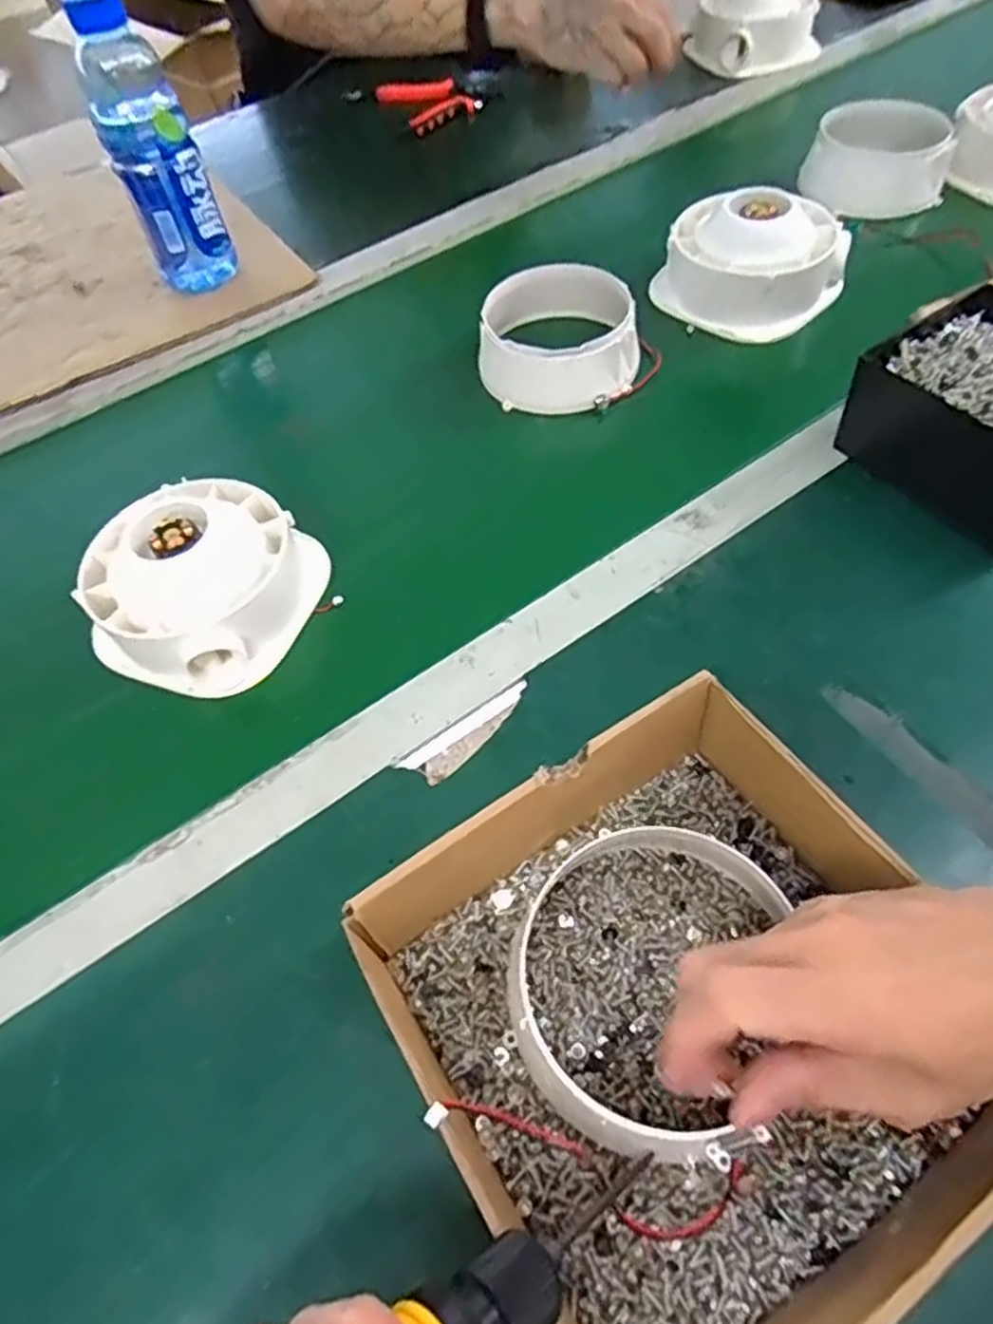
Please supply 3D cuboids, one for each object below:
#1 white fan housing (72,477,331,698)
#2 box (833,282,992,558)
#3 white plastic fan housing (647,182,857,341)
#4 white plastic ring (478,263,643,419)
[{"bbox_3d":[-0.189,-0.056,0.475,0.131,0.062,0.130,-2,56,3],"label":"white fan housing"},{"bbox_3d":[0.319,-0.159,0.484,0.127,0.073,0.149,-32,60,-16],"label":"box"},{"bbox_3d":[0.204,-0.334,0.620,0.128,0.067,0.119,38,67,25],"label":"white plastic fan housing"},{"bbox_3d":[0.051,-0.259,0.596,0.125,0.052,0.122,2,57,6],"label":"white plastic ring"}]

